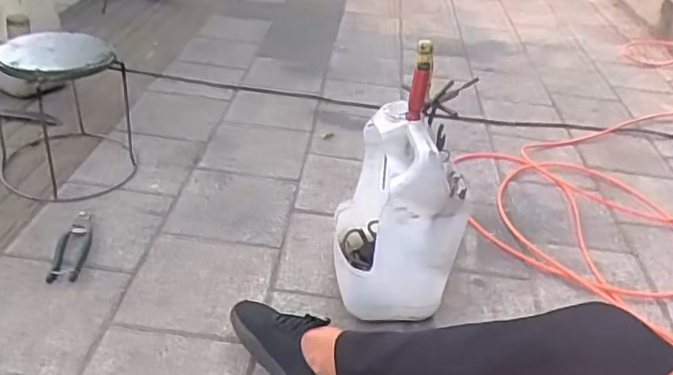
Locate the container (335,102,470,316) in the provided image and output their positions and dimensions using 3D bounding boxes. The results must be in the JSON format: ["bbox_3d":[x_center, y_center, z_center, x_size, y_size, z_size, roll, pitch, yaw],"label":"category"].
[{"bbox_3d":[0.099,0.045,1.026,0.186,0.344,0.220,0,34,-10],"label":"container"}]

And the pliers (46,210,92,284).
[{"bbox_3d":[-0.492,0.106,1.110,0.054,0.010,0.184,1,34,-9],"label":"pliers"}]

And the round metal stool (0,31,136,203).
[{"bbox_3d":[-0.585,-0.167,1.252,0.278,0.278,0.301,-8,36,-20],"label":"round metal stool"}]

